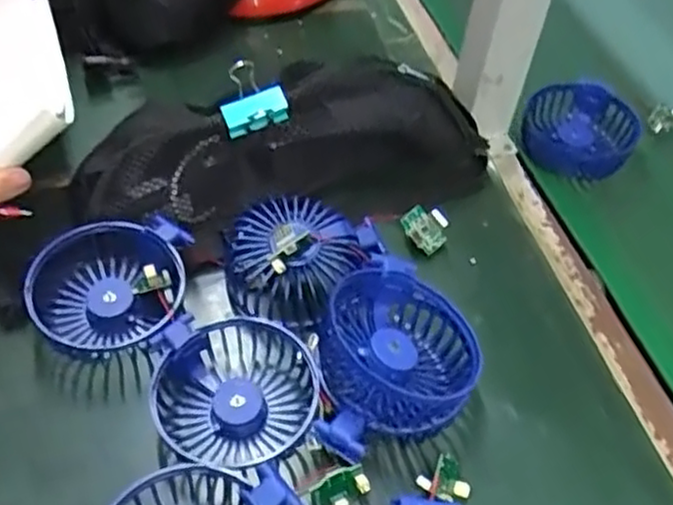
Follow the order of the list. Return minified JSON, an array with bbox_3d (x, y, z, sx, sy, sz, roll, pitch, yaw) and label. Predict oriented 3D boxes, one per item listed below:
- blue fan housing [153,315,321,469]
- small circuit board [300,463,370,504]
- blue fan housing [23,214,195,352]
[{"bbox_3d":[-0.057,0.080,0.398,0.090,0.031,0.087,-3,51,-6],"label":"blue fan housing"},{"bbox_3d":[0.001,0.122,0.365,0.032,0.023,0.006,-31,26,-10],"label":"small circuit board"},{"bbox_3d":[-0.138,0.024,0.436,0.093,0.042,0.084,-6,51,-9],"label":"blue fan housing"}]

